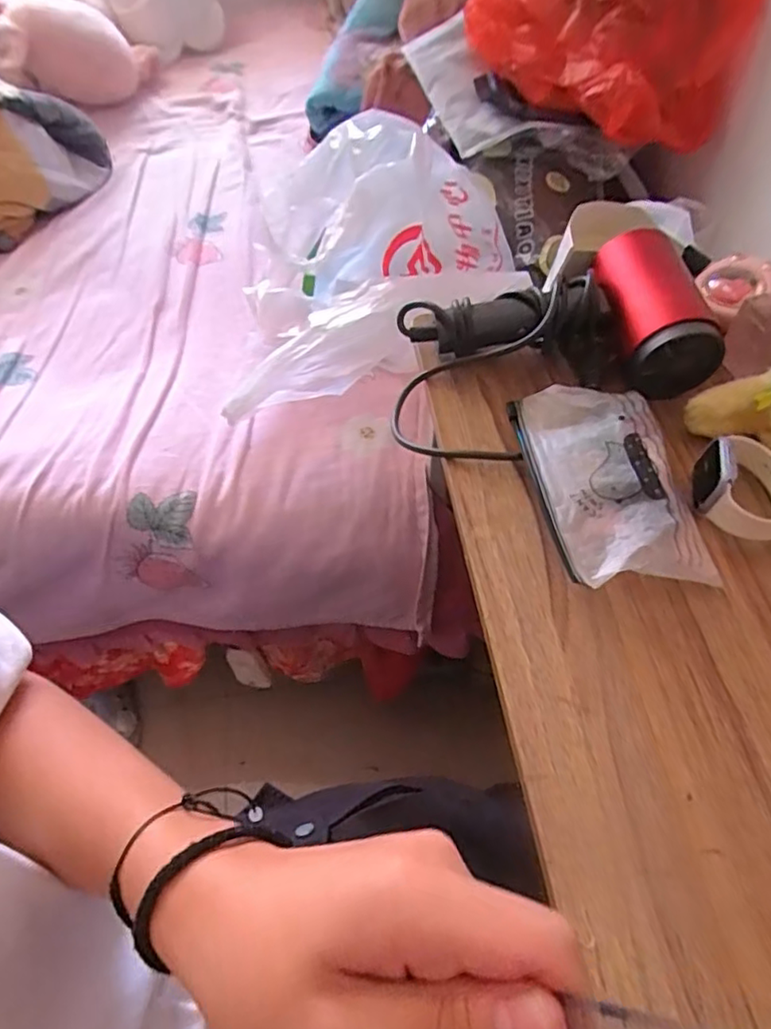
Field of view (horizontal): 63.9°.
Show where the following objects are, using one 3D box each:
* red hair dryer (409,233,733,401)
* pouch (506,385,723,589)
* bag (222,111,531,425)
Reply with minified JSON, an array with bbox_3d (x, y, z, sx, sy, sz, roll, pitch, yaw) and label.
[{"bbox_3d":[0.137,-0.161,0.496,0.238,0.079,0.111,10,55,8],"label":"red hair dryer"},{"bbox_3d":[0.148,-0.028,0.419,0.092,0.023,0.164,-6,54,-4],"label":"pouch"},{"bbox_3d":[-0.007,-0.299,0.703,0.325,0.155,0.352,-1,54,0],"label":"bag"}]

